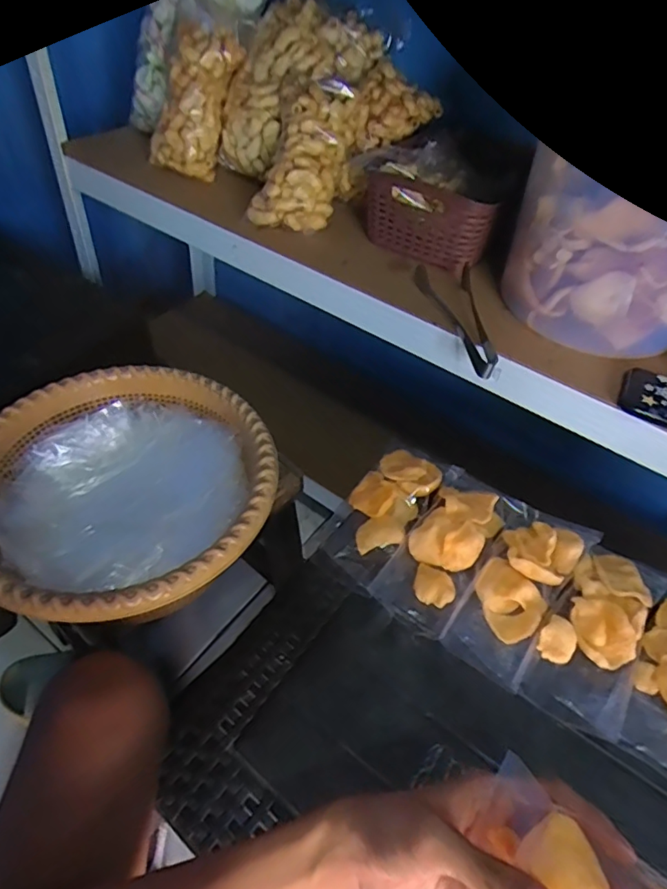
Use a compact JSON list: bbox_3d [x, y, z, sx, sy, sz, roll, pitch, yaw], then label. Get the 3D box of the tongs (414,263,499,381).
[{"bbox_3d":[0.143,-0.140,0.603,0.067,0.040,0.163,-5,48,-10],"label":"tongs"}]

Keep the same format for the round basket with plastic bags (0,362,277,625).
[{"bbox_3d":[-0.188,0.046,0.496,0.263,0.074,0.260,3,47,-3],"label":"round basket with plastic bags"}]

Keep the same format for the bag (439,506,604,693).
[{"bbox_3d":[0.187,0.140,0.537,0.078,0.033,0.190,32,53,22],"label":"bag"}]

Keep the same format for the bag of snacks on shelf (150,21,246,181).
[{"bbox_3d":[-0.194,-0.480,0.759,0.081,0.184,0.079,28,17,19],"label":"bag of snacks on shelf"}]

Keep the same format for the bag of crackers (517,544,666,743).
[{"bbox_3d":[0.250,0.178,0.511,0.082,0.033,0.179,29,52,20],"label":"bag of crackers"}]

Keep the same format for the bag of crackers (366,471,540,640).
[{"bbox_3d":[0.124,0.107,0.573,0.095,0.037,0.194,36,54,25],"label":"bag of crackers"}]

